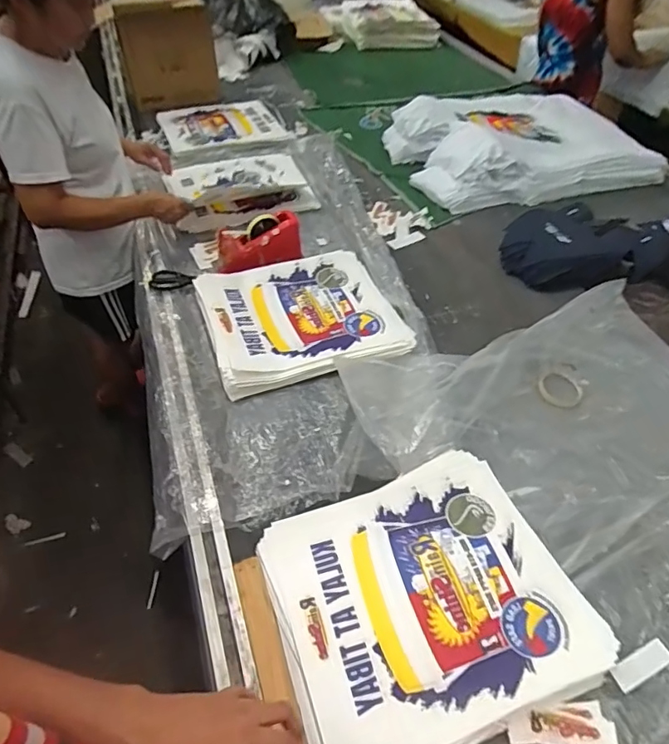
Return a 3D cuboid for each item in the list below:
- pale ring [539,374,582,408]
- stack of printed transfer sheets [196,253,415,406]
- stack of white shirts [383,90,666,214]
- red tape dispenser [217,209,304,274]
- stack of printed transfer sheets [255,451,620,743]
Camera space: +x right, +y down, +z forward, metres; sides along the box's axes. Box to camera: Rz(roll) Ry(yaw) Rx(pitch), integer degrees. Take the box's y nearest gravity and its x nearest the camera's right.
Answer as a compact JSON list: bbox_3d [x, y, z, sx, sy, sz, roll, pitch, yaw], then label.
[{"bbox_3d":[0.441,0.038,1.020,0.081,0.018,0.076,2,47,-2],"label":"pale ring"},{"bbox_3d":[-0.078,-0.126,1.137,0.387,0.035,0.366,-13,49,-15],"label":"stack of printed transfer sheets"},{"bbox_3d":[0.572,-0.743,1.667,0.738,0.170,0.548,-11,49,-13],"label":"stack of white shirts"},{"bbox_3d":[-0.184,-0.311,1.251,0.205,0.111,0.061,-16,34,-8],"label":"red tape dispenser"},{"bbox_3d":[0.121,0.309,0.722,0.394,0.028,0.355,-16,50,-17],"label":"stack of printed transfer sheets"}]

